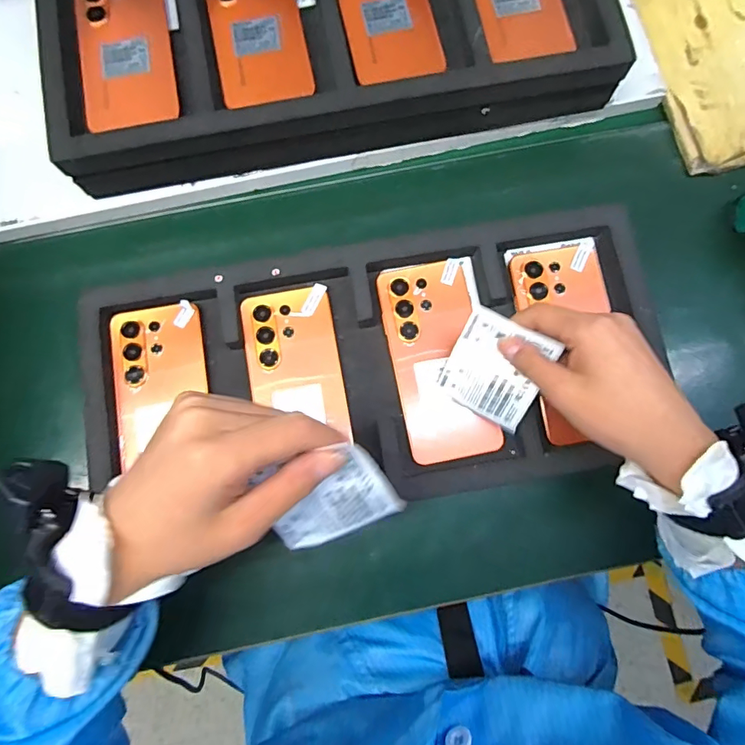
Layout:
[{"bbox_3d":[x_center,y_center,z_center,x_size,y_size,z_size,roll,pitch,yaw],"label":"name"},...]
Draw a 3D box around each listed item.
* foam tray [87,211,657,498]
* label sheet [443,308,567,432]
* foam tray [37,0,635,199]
[{"bbox_3d":[0.002,-0.005,0.399,0.471,0.029,0.213,-6,80,-2],"label":"foam tray"},{"bbox_3d":[0.097,-0.001,0.368,0.072,0.006,0.078,30,114,13],"label":"label sheet"},{"bbox_3d":[-0.037,-0.312,0.427,0.486,0.066,0.242,-11,80,-3],"label":"foam tray"}]

